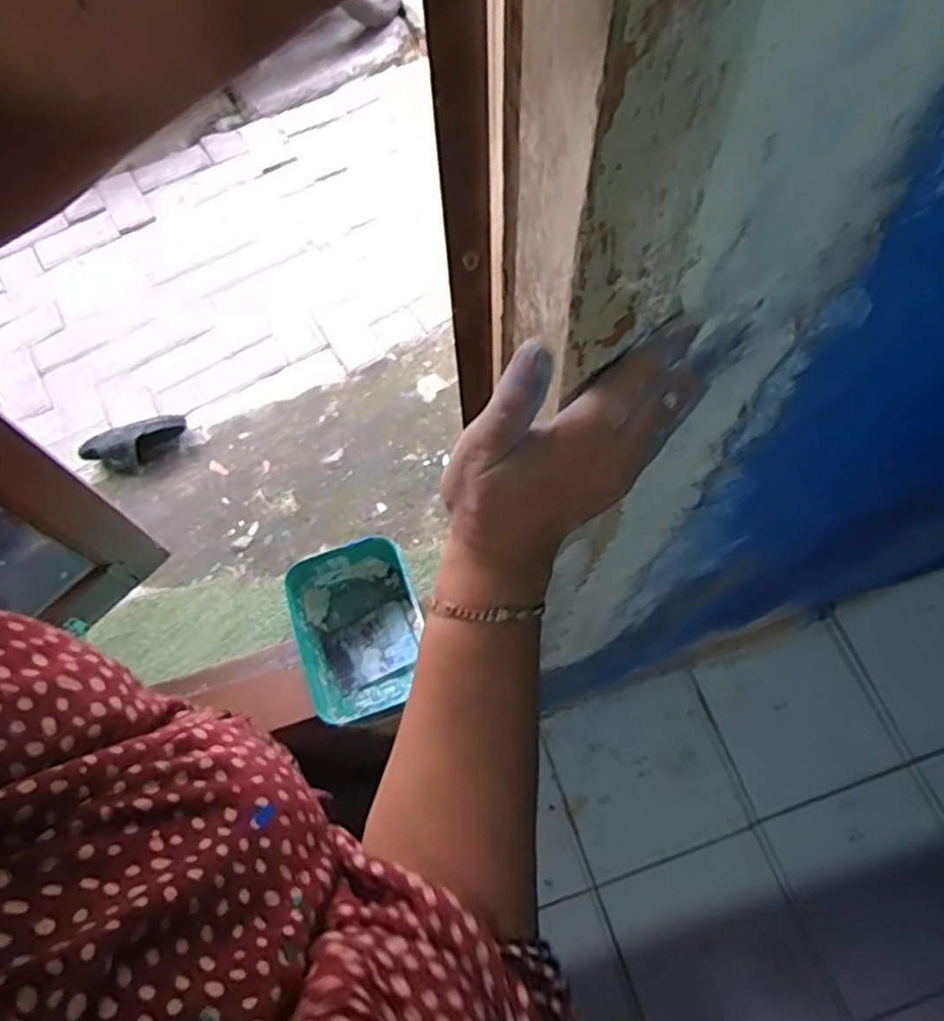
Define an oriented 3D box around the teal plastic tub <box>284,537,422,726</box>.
[{"bbox_3d":[-0.127,0.141,0.784,0.143,0.082,0.186,-17,67,-7],"label":"teal plastic tub"}]

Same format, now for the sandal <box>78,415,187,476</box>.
[{"bbox_3d":[-0.752,-0.144,1.492,0.223,0.110,0.061,-20,66,-6],"label":"sandal"}]

